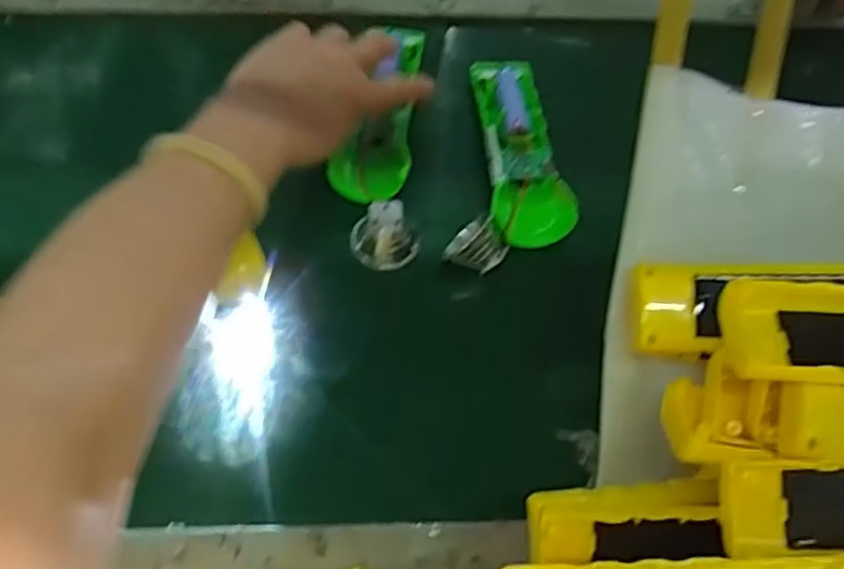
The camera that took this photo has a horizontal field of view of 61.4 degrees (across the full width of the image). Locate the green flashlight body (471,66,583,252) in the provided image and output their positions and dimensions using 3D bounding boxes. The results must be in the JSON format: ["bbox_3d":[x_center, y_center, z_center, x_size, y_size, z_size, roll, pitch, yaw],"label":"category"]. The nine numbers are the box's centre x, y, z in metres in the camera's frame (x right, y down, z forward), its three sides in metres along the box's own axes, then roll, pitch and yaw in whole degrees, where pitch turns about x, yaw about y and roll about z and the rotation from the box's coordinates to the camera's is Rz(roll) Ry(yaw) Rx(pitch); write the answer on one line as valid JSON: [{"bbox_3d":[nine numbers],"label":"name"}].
[{"bbox_3d":[0.068,-0.099,0.489,0.051,0.024,0.162,-2,58,-4],"label":"green flashlight body"}]

